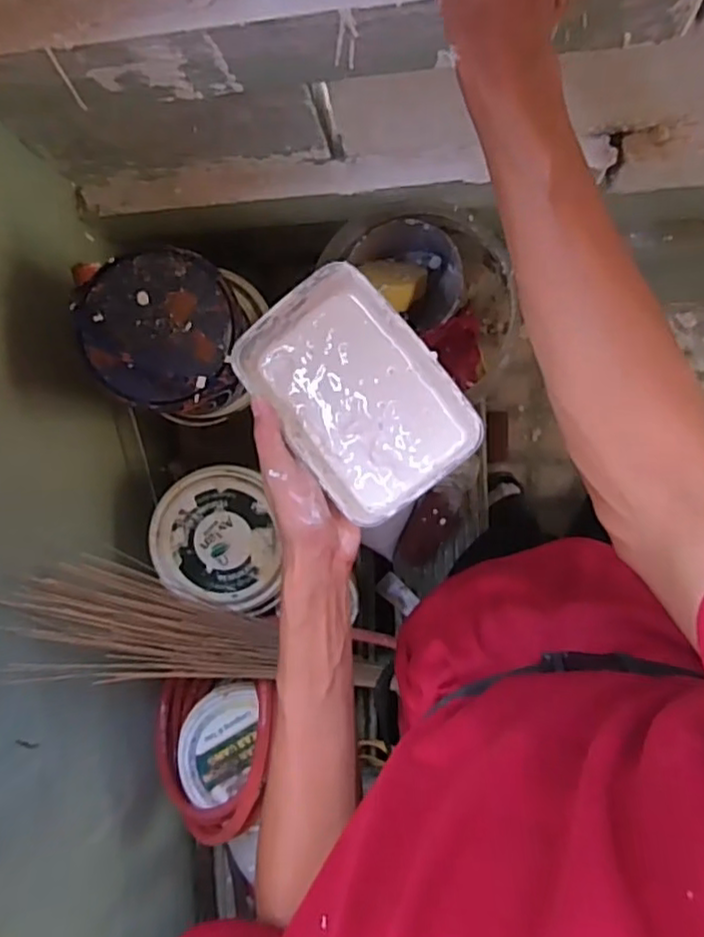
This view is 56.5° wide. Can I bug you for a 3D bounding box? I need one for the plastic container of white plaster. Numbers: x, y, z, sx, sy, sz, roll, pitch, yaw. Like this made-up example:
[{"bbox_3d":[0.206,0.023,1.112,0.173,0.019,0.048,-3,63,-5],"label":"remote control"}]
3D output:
[{"bbox_3d":[0.004,-0.054,0.470,0.112,0.041,0.166,-39,86,7],"label":"plastic container of white plaster"}]

